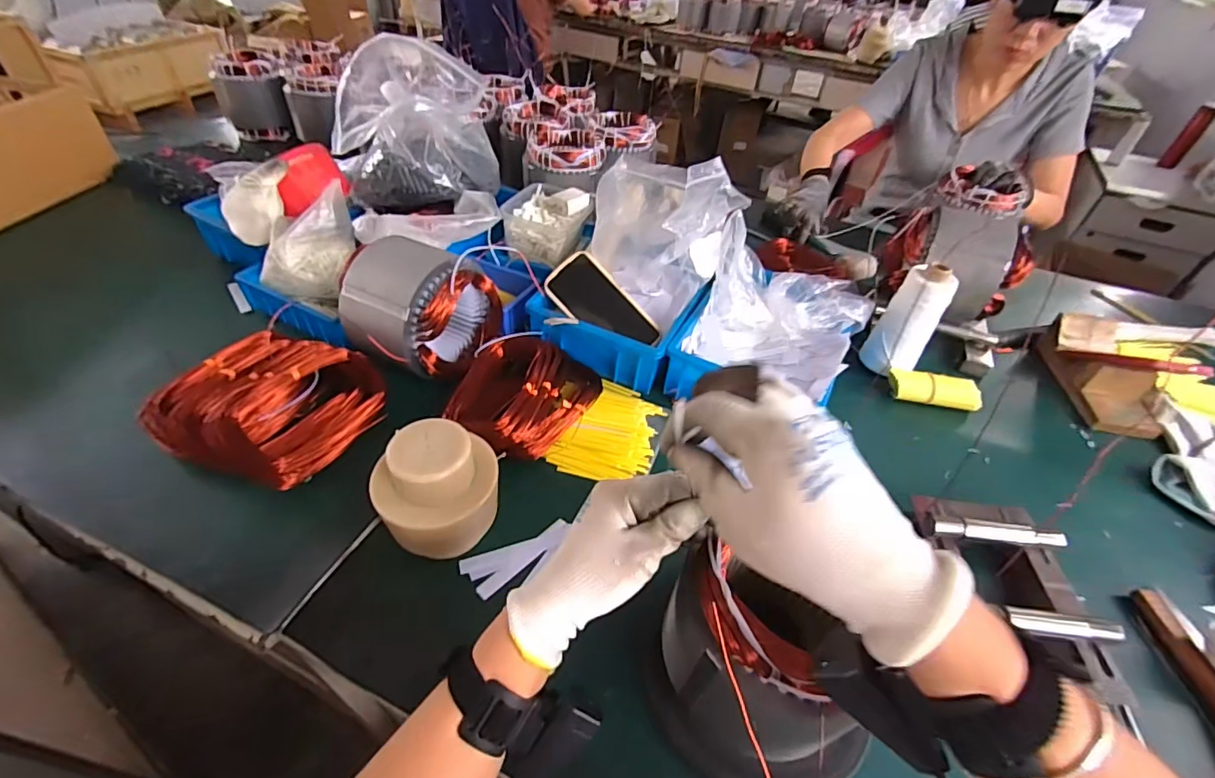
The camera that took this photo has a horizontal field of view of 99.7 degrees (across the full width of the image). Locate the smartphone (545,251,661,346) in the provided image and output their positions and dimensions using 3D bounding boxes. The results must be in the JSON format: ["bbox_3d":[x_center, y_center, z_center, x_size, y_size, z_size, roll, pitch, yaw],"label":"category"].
[{"bbox_3d":[-0.007,-0.112,0.709,0.080,0.008,0.165,-44,87,-11],"label":"smartphone"}]

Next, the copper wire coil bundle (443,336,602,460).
[{"bbox_3d":[-0.105,0.011,0.648,0.155,0.073,0.186,20,46,14],"label":"copper wire coil bundle"}]

